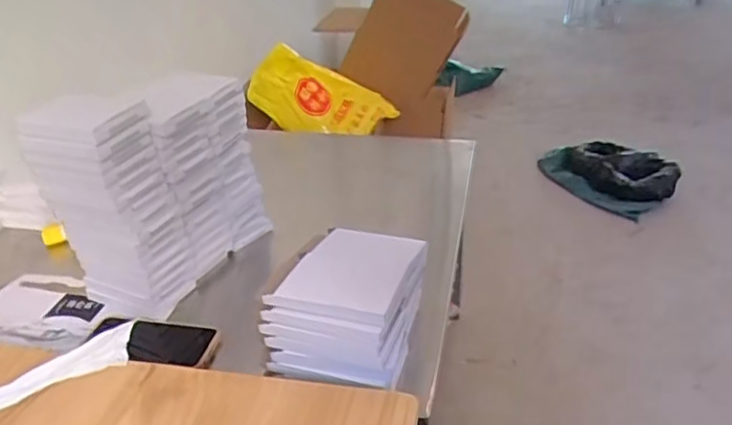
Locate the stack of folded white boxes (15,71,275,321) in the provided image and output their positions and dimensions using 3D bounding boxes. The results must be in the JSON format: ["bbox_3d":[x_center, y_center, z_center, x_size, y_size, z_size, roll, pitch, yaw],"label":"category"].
[{"bbox_3d":[-0.286,-0.035,0.851,0.144,0.270,0.301,11,32,22],"label":"stack of folded white boxes"}]

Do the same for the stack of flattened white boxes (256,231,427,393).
[{"bbox_3d":[-0.016,0.101,0.699,0.144,0.109,0.170,7,29,20],"label":"stack of flattened white boxes"}]

